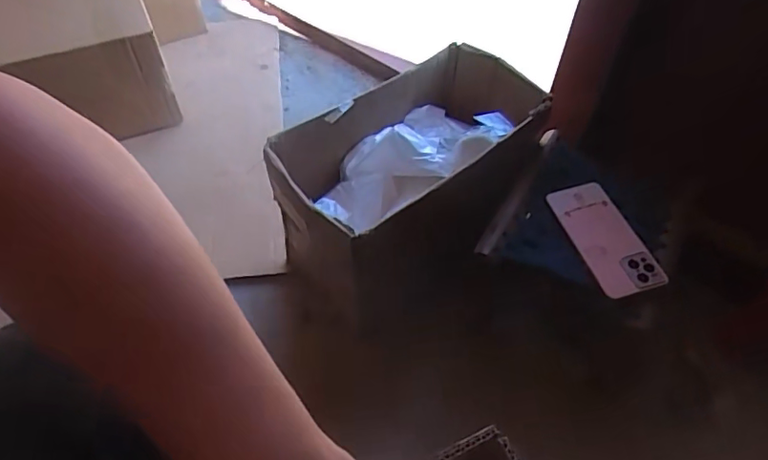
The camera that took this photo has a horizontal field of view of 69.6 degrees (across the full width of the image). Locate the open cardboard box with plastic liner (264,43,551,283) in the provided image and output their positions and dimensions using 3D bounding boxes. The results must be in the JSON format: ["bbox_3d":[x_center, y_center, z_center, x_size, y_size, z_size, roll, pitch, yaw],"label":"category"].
[{"bbox_3d":[0.036,-0.099,0.731,0.363,0.156,0.220,-33,59,-25],"label":"open cardboard box with plastic liner"}]

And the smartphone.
[{"bbox_3d":[0.258,0.008,0.658,0.073,0.013,0.163,-17,50,-7],"label":"smartphone"}]

